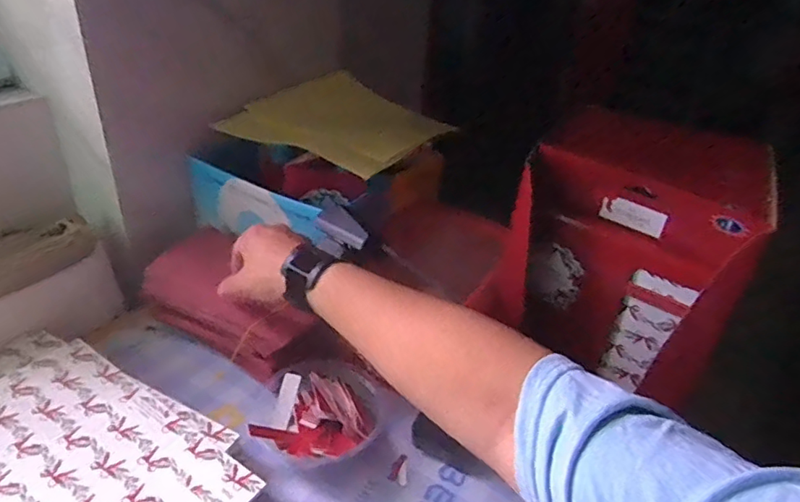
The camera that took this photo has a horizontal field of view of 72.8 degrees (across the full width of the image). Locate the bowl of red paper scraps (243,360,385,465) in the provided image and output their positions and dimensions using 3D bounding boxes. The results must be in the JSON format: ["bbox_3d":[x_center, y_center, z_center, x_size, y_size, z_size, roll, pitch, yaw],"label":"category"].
[{"bbox_3d":[-0.074,0.152,0.495,0.109,0.043,0.122,7,32,2],"label":"bowl of red paper scraps"}]

